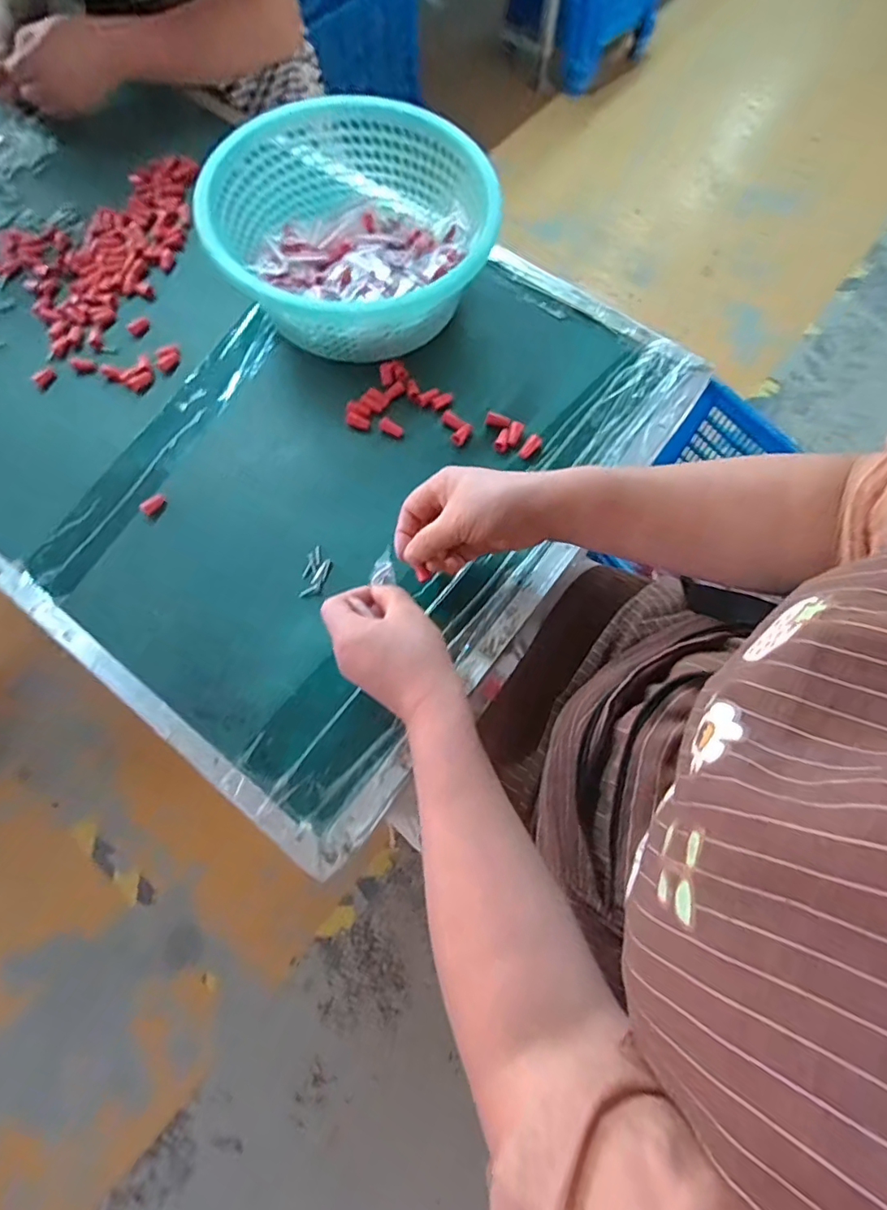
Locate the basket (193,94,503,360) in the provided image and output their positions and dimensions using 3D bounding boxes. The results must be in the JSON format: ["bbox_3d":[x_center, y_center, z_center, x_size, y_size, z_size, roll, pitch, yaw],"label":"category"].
[{"bbox_3d":[-0.095,-0.367,0.555,0.246,0.103,0.252,0,72,0],"label":"basket"}]

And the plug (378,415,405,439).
[{"bbox_3d":[-0.052,-0.177,0.550,0.027,0.007,0.014,31,75,9],"label":"plug"}]

